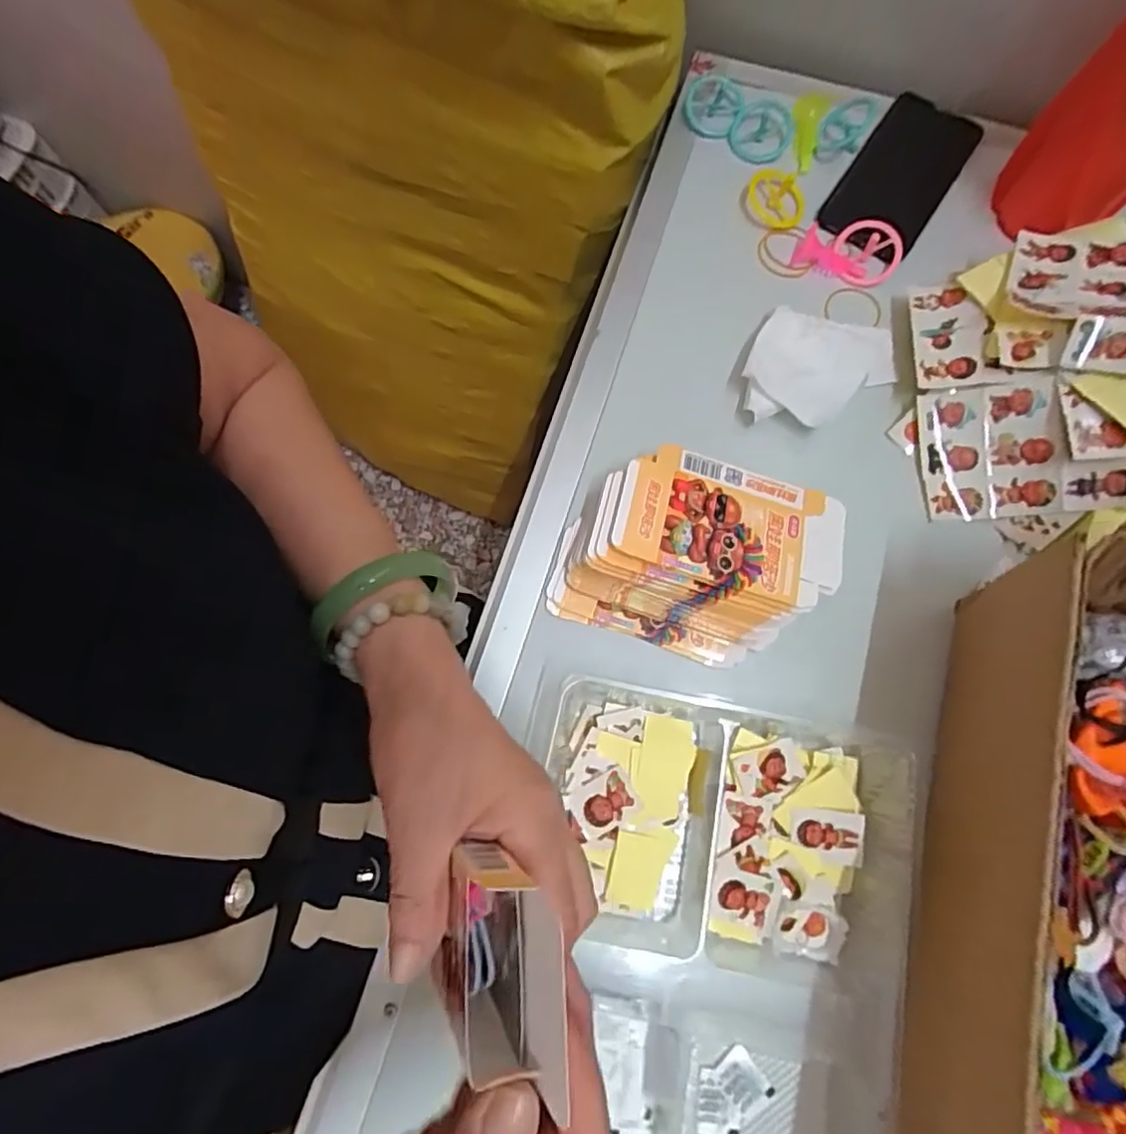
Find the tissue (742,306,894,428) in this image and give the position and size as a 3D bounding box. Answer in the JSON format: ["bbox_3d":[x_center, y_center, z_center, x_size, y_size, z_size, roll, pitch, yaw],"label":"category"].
[{"bbox_3d":[0.187,-0.143,0.436,0.105,0.014,0.091,10,76,3],"label":"tissue"}]

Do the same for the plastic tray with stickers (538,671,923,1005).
[{"bbox_3d":[0.088,0.152,0.347,0.200,0.037,0.143,12,76,3],"label":"plastic tray with stickers"}]

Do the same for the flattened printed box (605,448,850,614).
[{"bbox_3d":[0.106,-0.026,0.375,0.145,0.005,0.081,17,68,-7],"label":"flattened printed box"}]

